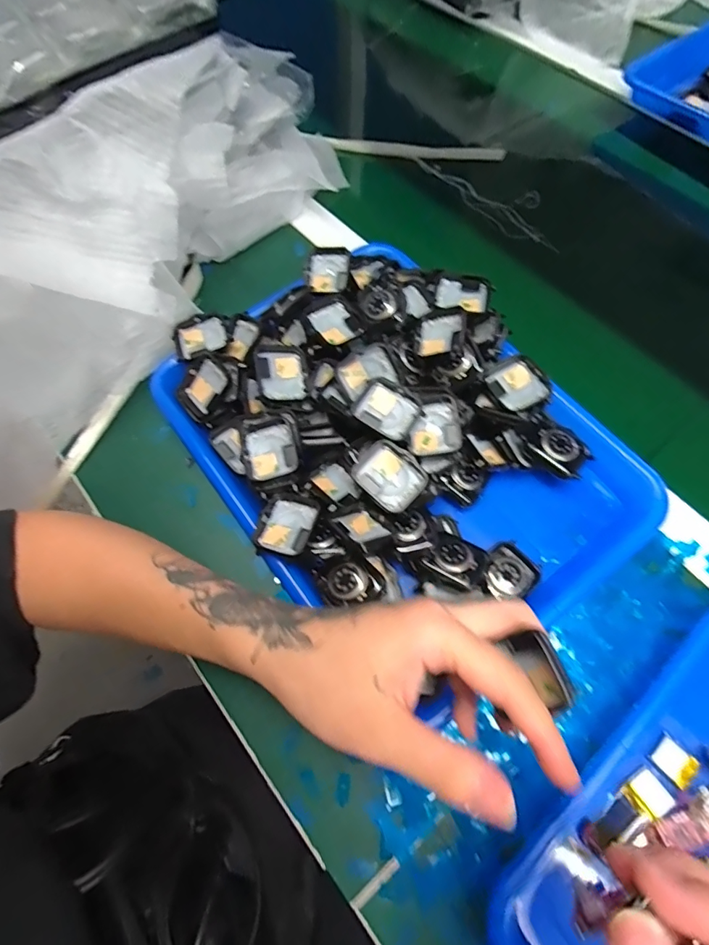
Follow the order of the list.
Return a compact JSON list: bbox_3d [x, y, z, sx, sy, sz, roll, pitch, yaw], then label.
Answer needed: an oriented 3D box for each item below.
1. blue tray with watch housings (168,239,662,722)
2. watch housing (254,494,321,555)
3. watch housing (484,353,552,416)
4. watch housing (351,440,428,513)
[{"bbox_3d":[0.024,-0.029,0.331,0.237,0.063,0.321,-36,70,-13],"label":"blue tray with watch housings"},{"bbox_3d":[-0.045,0.035,0.303,0.035,0.008,0.041,15,67,9],"label":"watch housing"},{"bbox_3d":[0.118,-0.063,0.324,0.036,0.007,0.044,-29,57,9],"label":"watch housing"},{"bbox_3d":[0.024,0.002,0.302,0.045,0.008,0.037,41,84,8],"label":"watch housing"}]

